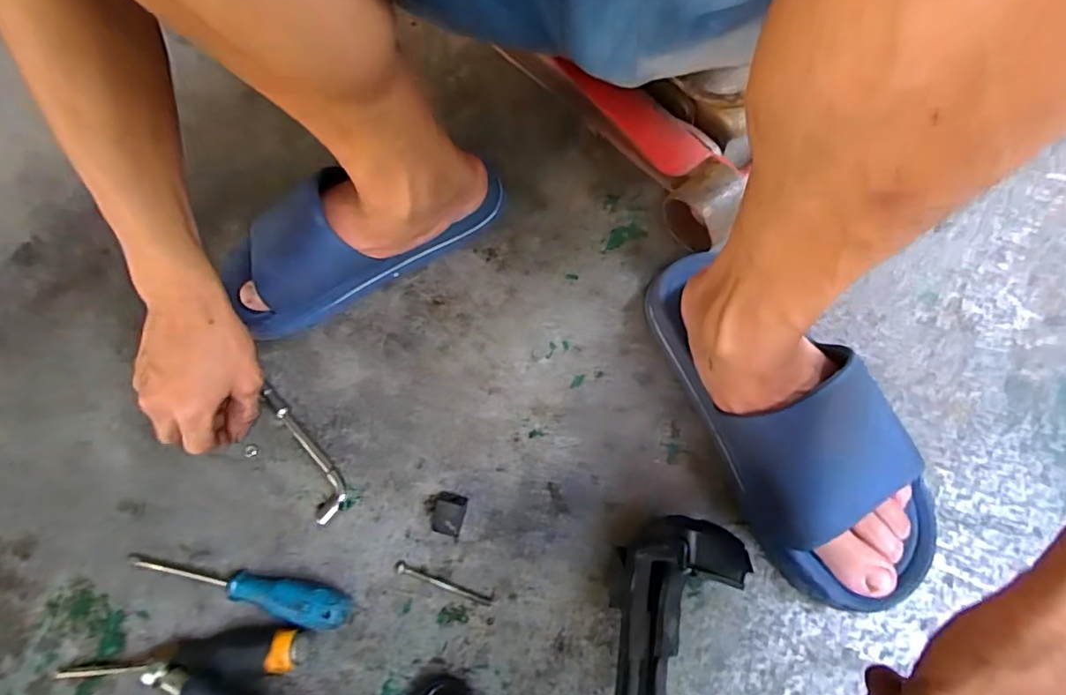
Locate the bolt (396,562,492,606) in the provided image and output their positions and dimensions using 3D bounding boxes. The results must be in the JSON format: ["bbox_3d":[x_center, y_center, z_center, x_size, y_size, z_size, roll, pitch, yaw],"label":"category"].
[{"bbox_3d":[-0.069,0.180,0.409,0.077,0.005,0.008,19,72,13],"label":"bolt"}]

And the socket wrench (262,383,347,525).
[{"bbox_3d":[-0.195,0.086,0.456,0.030,0.015,0.129,-37,67,-11],"label":"socket wrench"}]

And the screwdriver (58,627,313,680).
[{"bbox_3d":[-0.253,0.223,0.390,0.185,0.035,0.027,-6,69,4],"label":"screwdriver"}]

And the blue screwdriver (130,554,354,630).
[{"bbox_3d":[-0.224,0.176,0.405,0.184,0.033,0.025,10,70,10],"label":"blue screwdriver"}]

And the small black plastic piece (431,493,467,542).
[{"bbox_3d":[-0.068,0.132,0.425,0.026,0.013,0.031,12,71,11],"label":"small black plastic piece"}]

